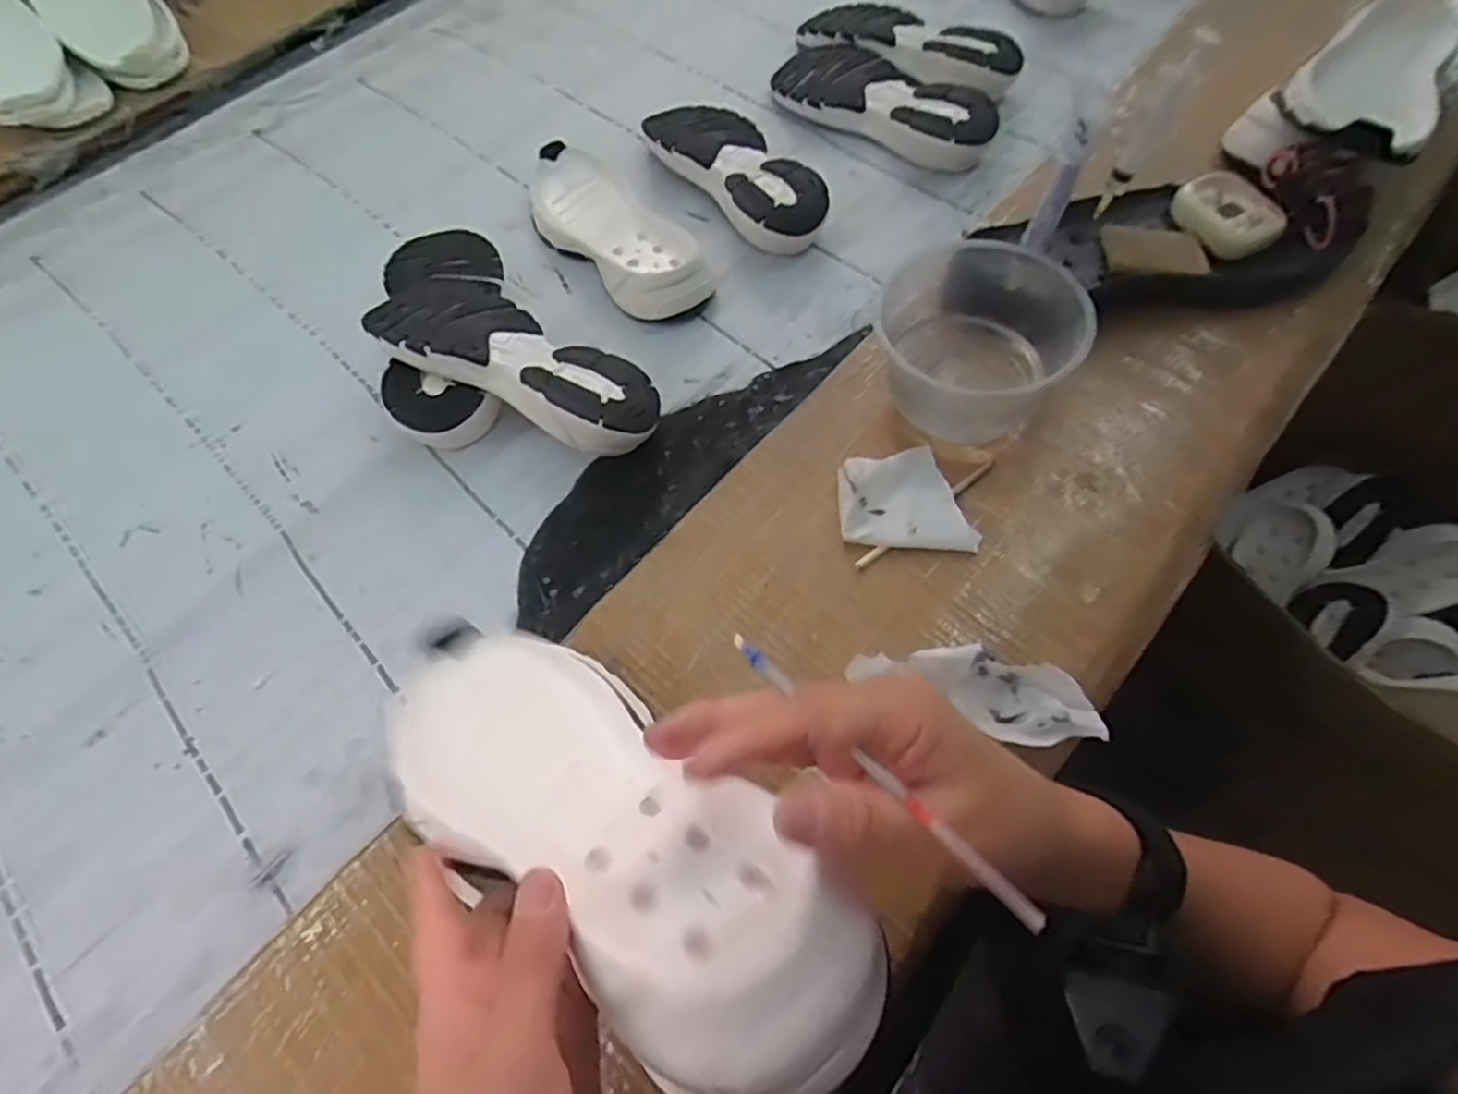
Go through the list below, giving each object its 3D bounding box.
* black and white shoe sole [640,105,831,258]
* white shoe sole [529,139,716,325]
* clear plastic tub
[{"bbox_3d":[0.009,-0.367,0.669,0.091,0.036,0.238,-33,65,-15],"label":"black and white shoe sole"},{"bbox_3d":[-0.112,-0.297,0.650,0.091,0.030,0.249,-34,65,-15],"label":"white shoe sole"},{"bbox_3d":[0.157,-0.141,0.485,0.128,0.082,0.124,-1,61,2],"label":"clear plastic tub"}]

